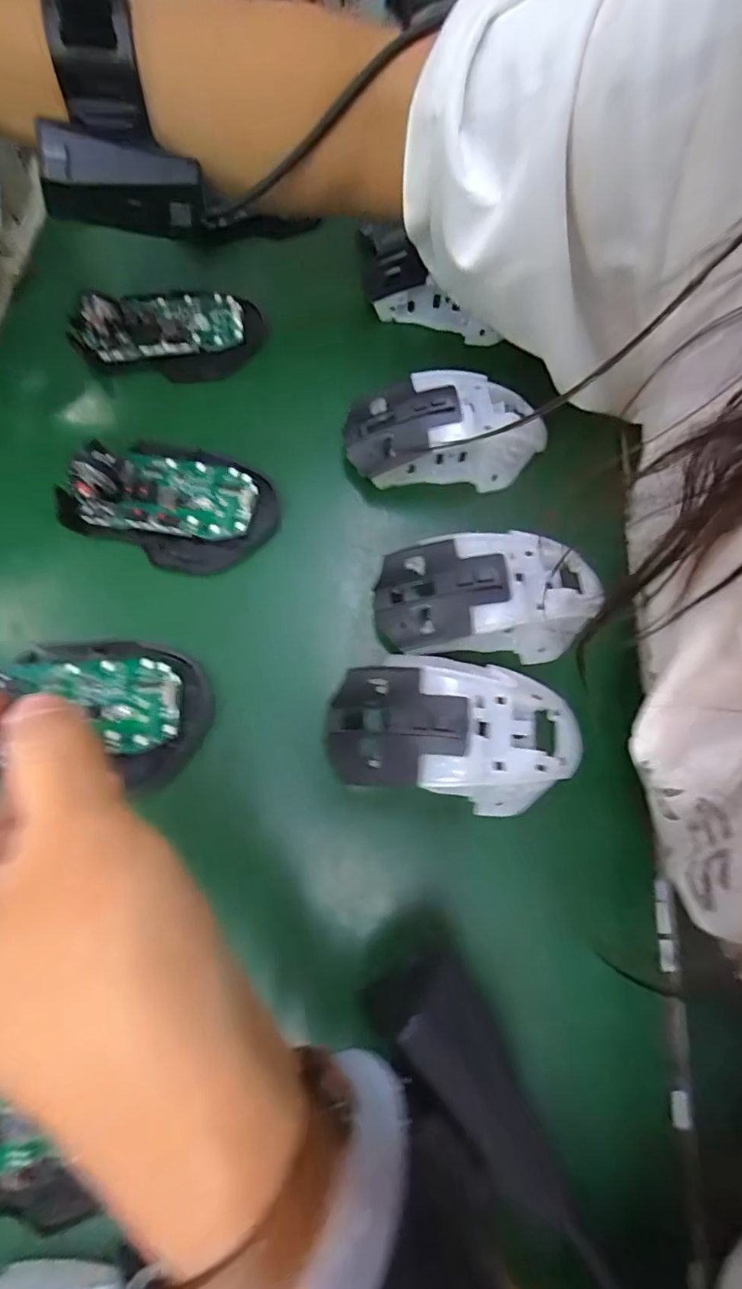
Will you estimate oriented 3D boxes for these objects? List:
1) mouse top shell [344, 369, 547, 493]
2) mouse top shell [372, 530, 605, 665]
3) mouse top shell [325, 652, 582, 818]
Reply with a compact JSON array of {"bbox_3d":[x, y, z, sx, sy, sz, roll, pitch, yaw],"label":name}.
[{"bbox_3d":[0.042,-0.119,0.296,0.109,0.049,0.053,-5,73,0],"label":"mouse top shell"},{"bbox_3d":[0.059,-0.026,0.252,0.111,0.026,0.057,-1,74,1],"label":"mouse top shell"},{"bbox_3d":[0.039,0.039,0.229,0.113,0.028,0.064,4,74,2],"label":"mouse top shell"}]

